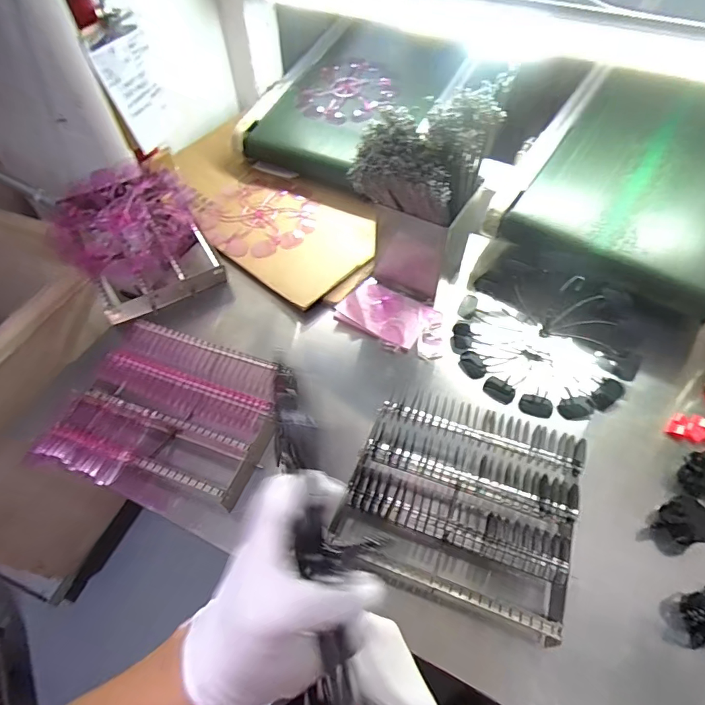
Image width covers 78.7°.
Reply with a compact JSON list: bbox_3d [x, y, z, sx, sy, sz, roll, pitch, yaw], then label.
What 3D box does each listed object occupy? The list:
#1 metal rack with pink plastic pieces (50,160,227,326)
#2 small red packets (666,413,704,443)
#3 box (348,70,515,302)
[{"bbox_3d":[-0.475,-0.255,0.935,0.286,0.168,0.356,-28,59,-18],"label":"metal rack with pink plastic pieces"},{"bbox_3d":[0.590,0.132,0.723,0.101,0.016,0.052,22,58,15],"label":"small red packets"},{"bbox_3d":[0.133,-0.285,0.810,0.176,0.349,0.238,34,62,22],"label":"box"}]

